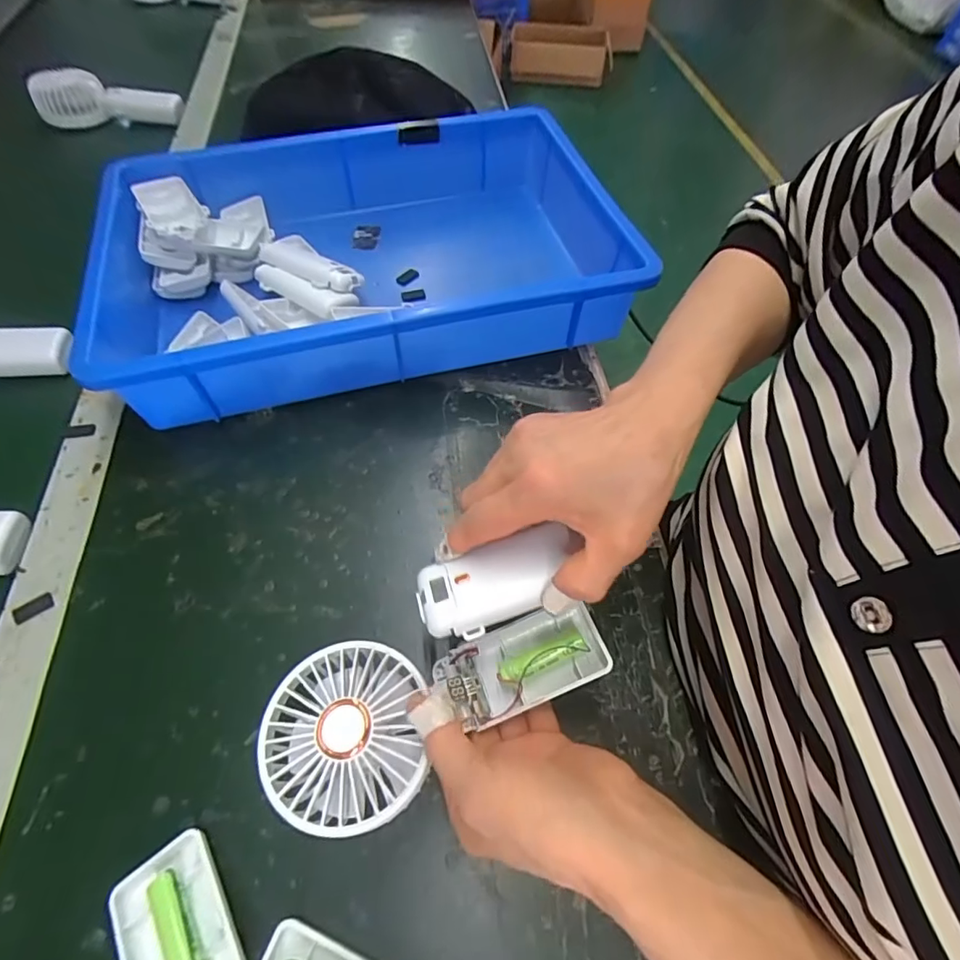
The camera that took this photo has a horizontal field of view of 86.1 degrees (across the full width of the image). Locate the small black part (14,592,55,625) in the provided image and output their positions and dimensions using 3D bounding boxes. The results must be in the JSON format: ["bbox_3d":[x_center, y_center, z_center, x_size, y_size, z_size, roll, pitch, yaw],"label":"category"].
[{"bbox_3d":[-0.283,0.081,0.325,0.022,0.004,0.013,-32,64,-20],"label":"small black part"}]

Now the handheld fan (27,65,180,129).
[{"bbox_3d":[-0.505,-0.516,0.697,0.190,0.055,0.033,-1,58,-2],"label":"handheld fan"}]

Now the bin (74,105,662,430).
[{"bbox_3d":[-0.099,-0.210,0.461,0.409,0.083,0.286,-13,59,-9],"label":"bin"}]

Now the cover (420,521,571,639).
[{"bbox_3d":[0.008,0.050,0.265,0.083,0.010,0.042,-27,61,1],"label":"cover"}]

